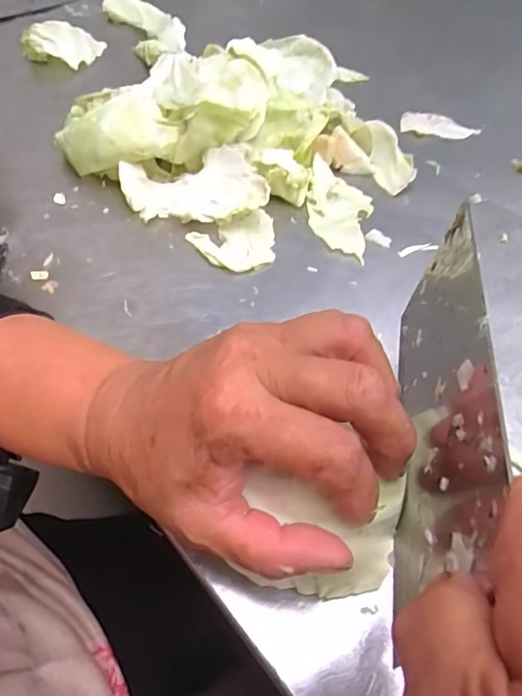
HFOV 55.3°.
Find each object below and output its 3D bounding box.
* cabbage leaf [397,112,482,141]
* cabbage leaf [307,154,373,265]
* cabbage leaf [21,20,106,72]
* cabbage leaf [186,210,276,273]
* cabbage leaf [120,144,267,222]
[{"bbox_3d":[0.177,-0.221,0.494,0.079,0.006,0.032,8,51,0],"label":"cabbage leaf"},{"bbox_3d":[0.059,-0.108,0.381,0.051,0.018,0.085,14,51,5],"label":"cabbage leaf"},{"bbox_3d":[-0.199,-0.315,0.510,0.052,0.030,0.070,17,51,7],"label":"cabbage leaf"},{"bbox_3d":[-0.013,-0.075,0.353,0.064,0.007,0.046,-23,57,-22],"label":"cabbage leaf"},{"bbox_3d":[-0.050,-0.114,0.363,0.097,0.031,0.066,-8,53,-13],"label":"cabbage leaf"}]

